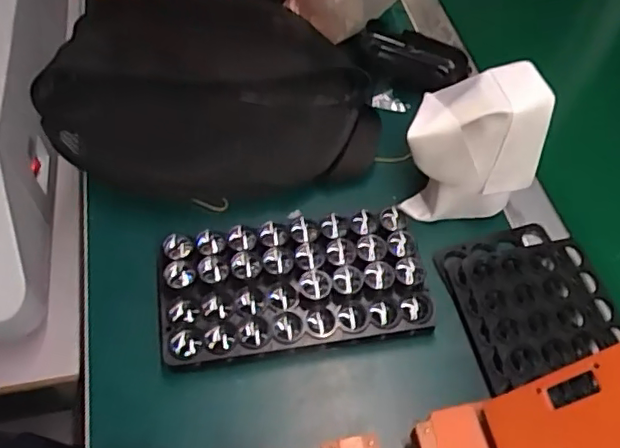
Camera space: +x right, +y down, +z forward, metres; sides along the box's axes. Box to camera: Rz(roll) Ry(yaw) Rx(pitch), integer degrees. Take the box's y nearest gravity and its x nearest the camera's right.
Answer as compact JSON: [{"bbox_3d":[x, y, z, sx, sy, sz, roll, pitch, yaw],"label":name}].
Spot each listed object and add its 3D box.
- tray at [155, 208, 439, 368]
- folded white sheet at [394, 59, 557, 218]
[{"bbox_3d":[-0.013,0.047,0.431,0.188,0.041,0.095,-7,57,-7],"label":"tray"},{"bbox_3d":[0.125,-0.066,0.444,0.103,0.101,0.067,2,57,-1],"label":"folded white sheet"}]

